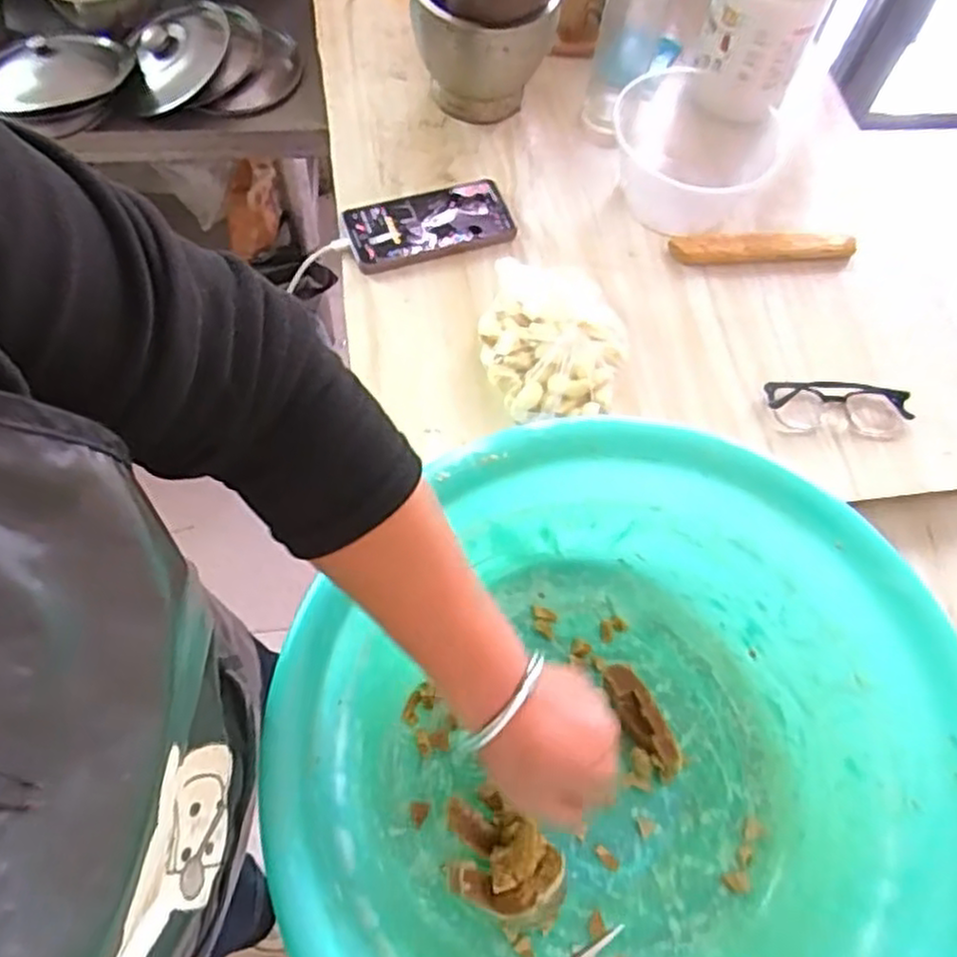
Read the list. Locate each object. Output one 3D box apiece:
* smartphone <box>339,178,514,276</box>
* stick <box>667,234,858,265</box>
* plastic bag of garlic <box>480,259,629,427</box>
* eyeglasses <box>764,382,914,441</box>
[{"bbox_3d":[-0.049,-0.248,0.749,0.158,0.012,0.082,-20,74,-10],"label":"smartphone"},{"bbox_3d":[0.290,-0.232,0.767,0.194,0.028,0.022,-3,65,-5],"label":"stick"},{"bbox_3d":[0.063,-0.112,0.677,0.128,0.056,0.132,12,65,2],"label":"plastic bag of garlic"},{"bbox_3d":[0.328,-0.063,0.690,0.129,0.024,0.045,6,65,-1],"label":"eyeglasses"}]

